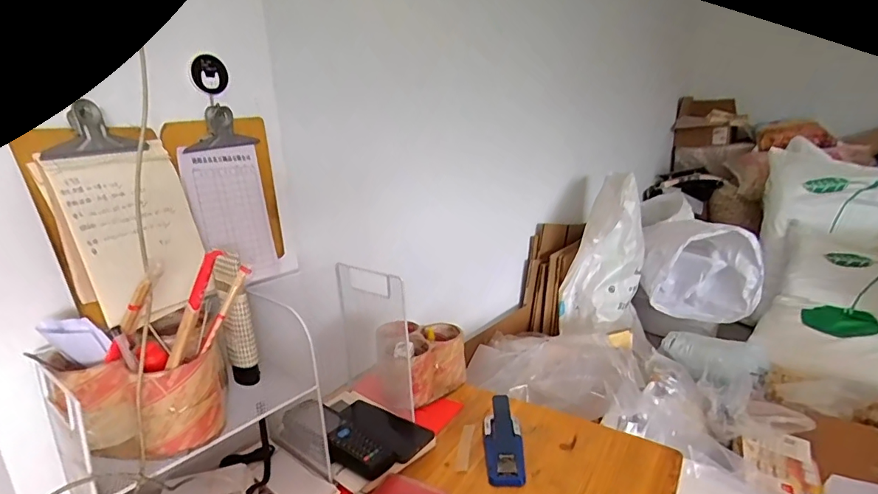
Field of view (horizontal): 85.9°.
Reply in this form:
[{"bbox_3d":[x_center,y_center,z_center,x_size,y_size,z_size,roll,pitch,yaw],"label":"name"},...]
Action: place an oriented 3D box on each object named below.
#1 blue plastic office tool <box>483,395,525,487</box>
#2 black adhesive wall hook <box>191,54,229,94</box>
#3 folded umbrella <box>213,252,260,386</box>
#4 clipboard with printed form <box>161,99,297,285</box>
[{"bbox_3d":[0.092,0.271,0.661,0.053,0.041,0.127,-1,30,4],"label":"blue plastic office tool"},{"bbox_3d":[-0.296,-0.223,0.608,0.011,0.045,0.042,12,21,42],"label":"black adhesive wall hook"},{"bbox_3d":[-0.245,0.088,0.573,0.035,0.165,0.040,-9,17,-23],"label":"folded umbrella"},{"bbox_3d":[-0.272,-0.063,0.653,0.040,0.248,0.144,-2,19,35],"label":"clipboard with printed form"}]

